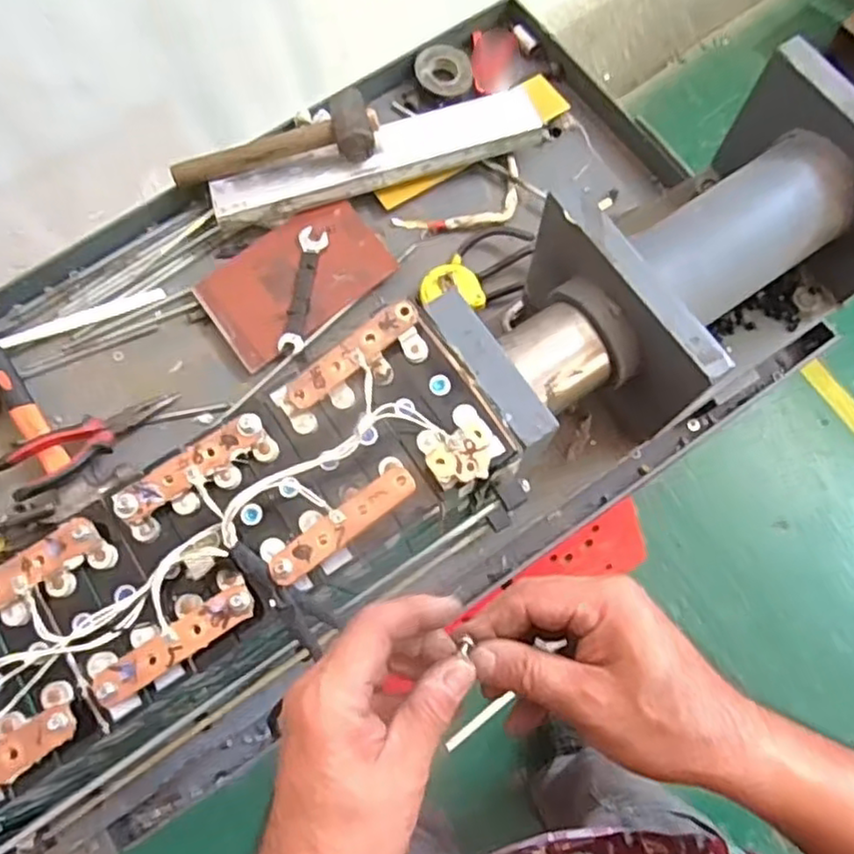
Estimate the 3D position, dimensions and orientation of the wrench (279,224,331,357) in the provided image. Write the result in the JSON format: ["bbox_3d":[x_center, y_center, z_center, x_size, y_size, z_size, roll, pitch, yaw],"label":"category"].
[{"bbox_3d":[-0.146,-0.161,0.804,0.032,0.011,0.153,10,74,5],"label":"wrench"}]

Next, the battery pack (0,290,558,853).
[{"bbox_3d":[-0.167,0.120,0.480,0.561,0.110,0.183,-37,76,-8],"label":"battery pack"}]

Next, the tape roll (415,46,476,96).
[{"bbox_3d":[0.023,-0.462,0.891,0.074,0.018,0.070,-1,74,2],"label":"tape roll"}]

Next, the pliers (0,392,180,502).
[{"bbox_3d":[-0.366,0.011,0.759,0.189,0.034,0.049,-33,75,-24],"label":"pliers"}]

